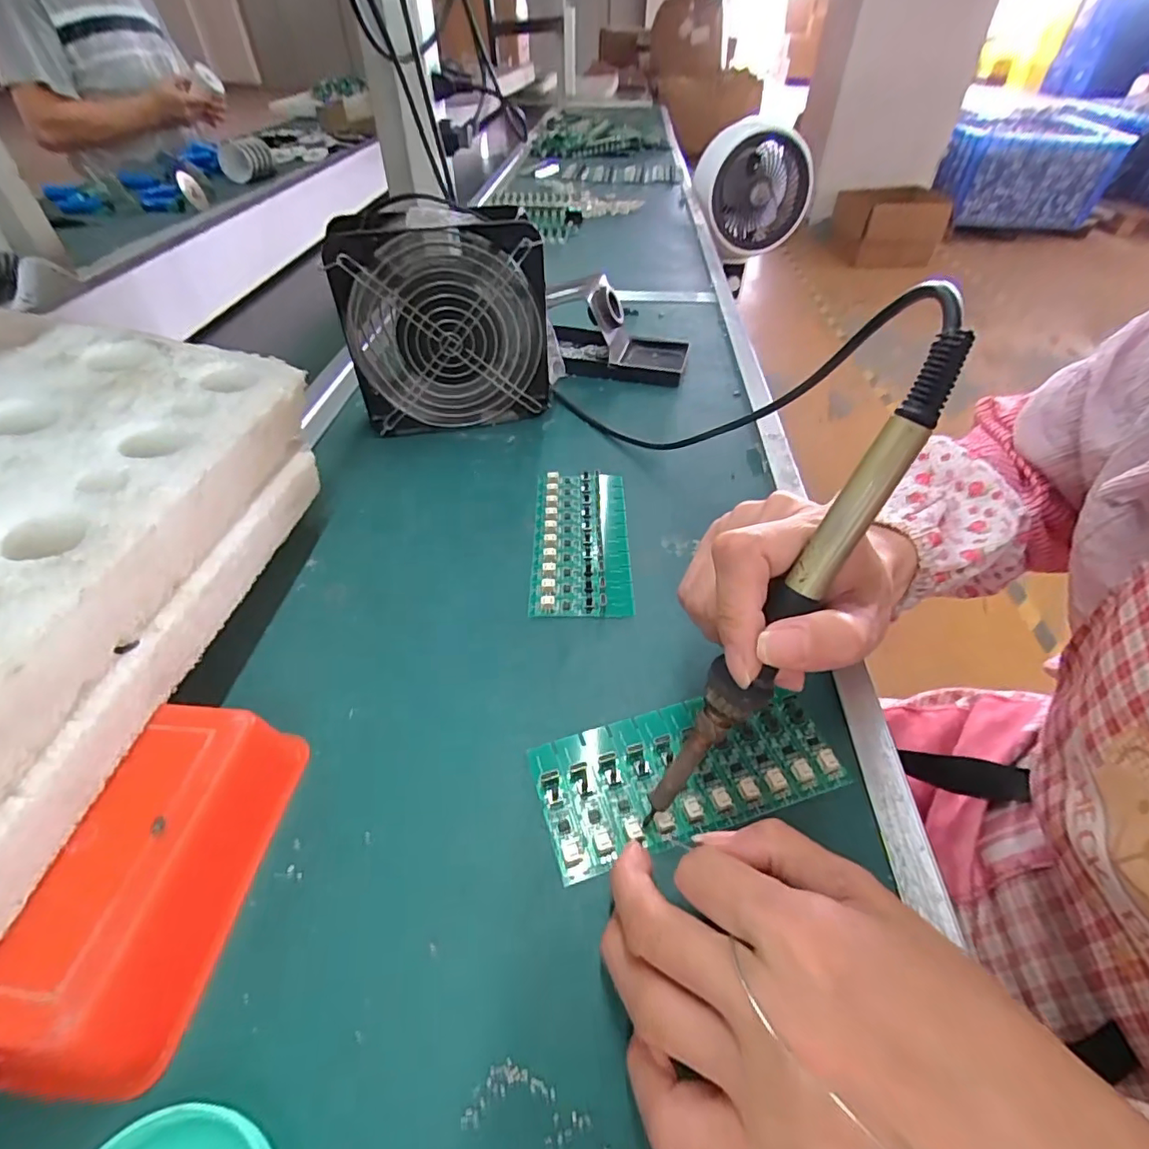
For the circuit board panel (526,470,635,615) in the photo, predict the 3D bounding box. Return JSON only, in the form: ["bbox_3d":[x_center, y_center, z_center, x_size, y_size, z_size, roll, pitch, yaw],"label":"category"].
[{"bbox_3d":[0.004,-0.026,0.375,0.063,0.008,0.135,0,46,0],"label":"circuit board panel"}]

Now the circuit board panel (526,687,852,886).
[{"bbox_3d":[0.053,0.090,0.260,0.138,0.007,0.064,-10,46,-8],"label":"circuit board panel"}]

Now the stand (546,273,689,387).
[{"bbox_3d":[0.037,-0.244,0.543,0.151,0.070,0.100,8,46,8],"label":"stand"}]

